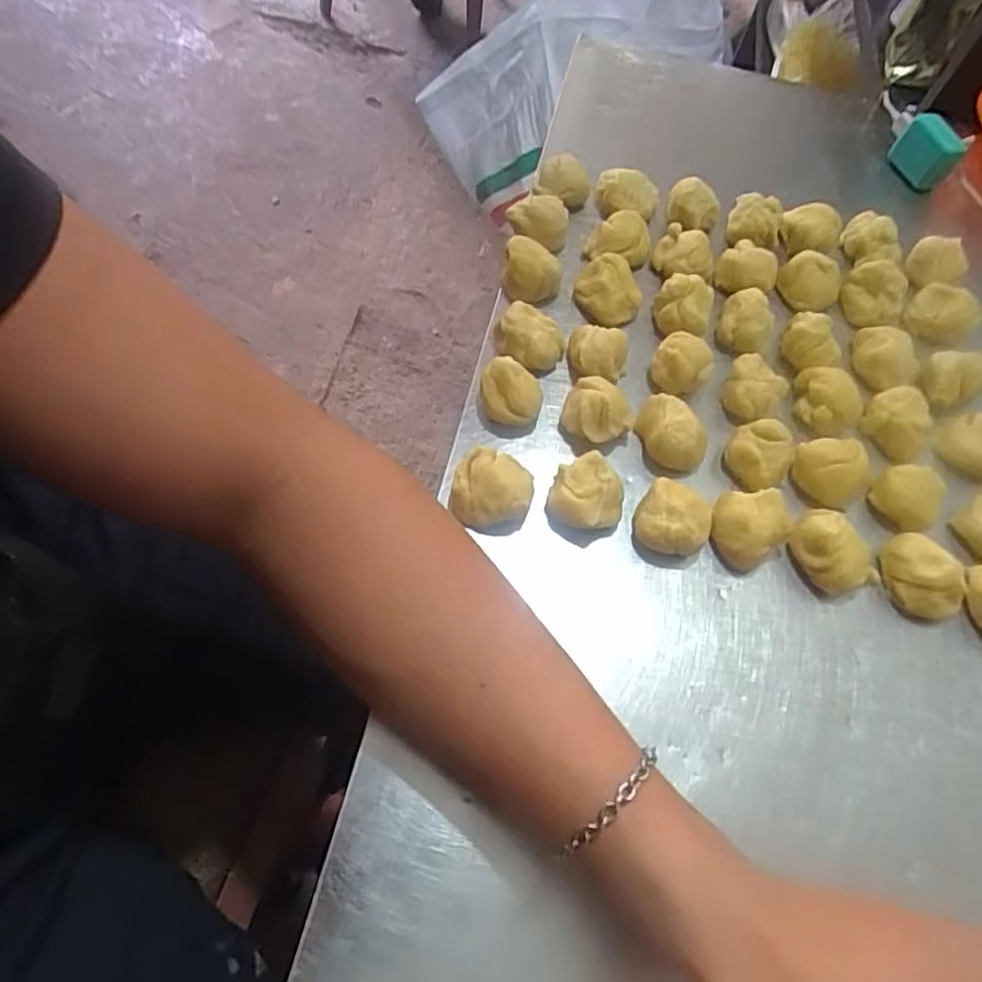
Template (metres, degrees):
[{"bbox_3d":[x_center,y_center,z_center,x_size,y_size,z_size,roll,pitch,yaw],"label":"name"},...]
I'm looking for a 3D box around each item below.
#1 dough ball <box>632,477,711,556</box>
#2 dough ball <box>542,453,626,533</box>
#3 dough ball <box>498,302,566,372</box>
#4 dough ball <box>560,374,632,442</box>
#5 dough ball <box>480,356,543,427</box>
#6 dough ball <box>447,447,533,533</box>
[{"bbox_3d":[0.099,0.018,0.368,0.039,0.032,0.035,42,64,13],"label":"dough ball"},{"bbox_3d":[0.053,0.002,0.368,0.039,0.025,0.037,4,62,-7],"label":"dough ball"},{"bbox_3d":[0.024,-0.095,0.418,0.039,0.025,0.035,40,64,13],"label":"dough ball"},{"bbox_3d":[0.061,-0.047,0.392,0.033,0.031,0.038,-33,72,-22],"label":"dough ball"},{"bbox_3d":[0.012,-0.057,0.395,0.036,0.030,0.032,10,61,-3],"label":"dough ball"},{"bbox_3d":[0.001,0.000,0.365,0.042,0.027,0.040,4,62,-7],"label":"dough ball"}]

